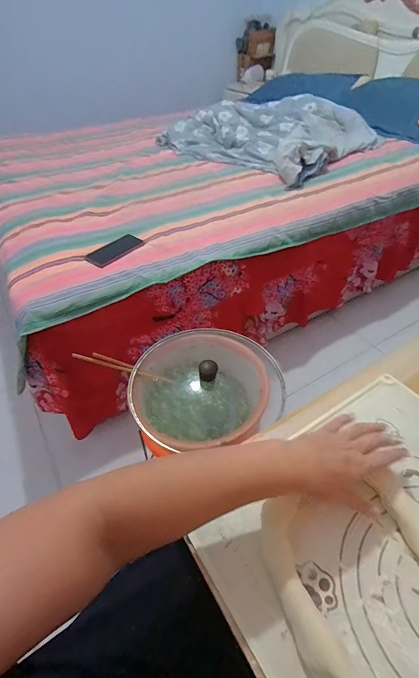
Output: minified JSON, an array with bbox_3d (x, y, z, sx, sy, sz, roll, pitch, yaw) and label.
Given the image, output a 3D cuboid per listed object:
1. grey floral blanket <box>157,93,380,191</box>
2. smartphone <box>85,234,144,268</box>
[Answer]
[{"bbox_3d":[0.282,-0.972,1.588,0.755,0.141,0.816,-35,52,-29],"label":"grey floral blanket"},{"bbox_3d":[-0.267,-0.249,0.971,0.074,0.011,0.169,34,52,21],"label":"smartphone"}]

